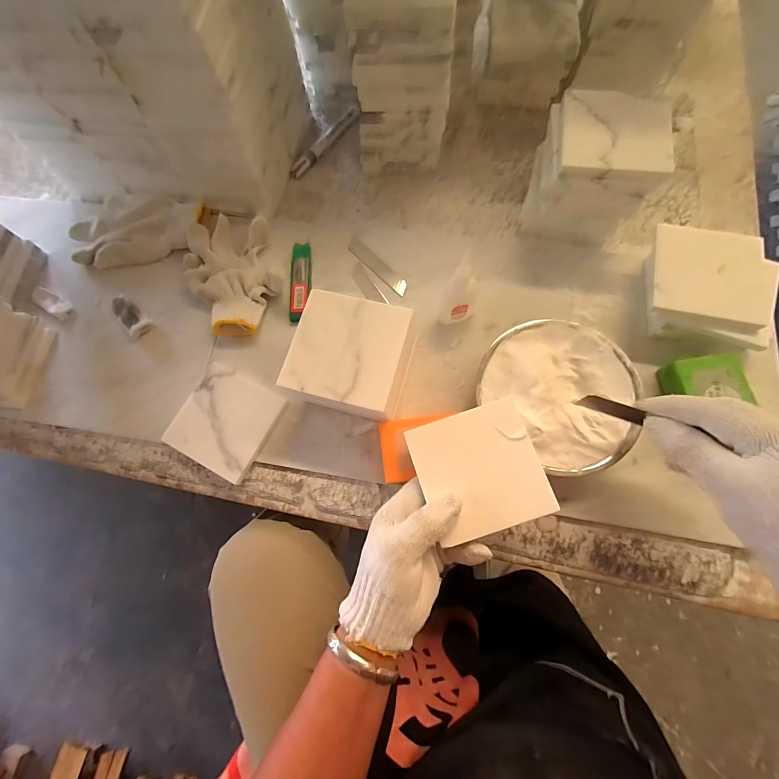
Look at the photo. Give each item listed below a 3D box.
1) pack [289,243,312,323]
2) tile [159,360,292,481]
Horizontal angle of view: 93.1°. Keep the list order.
[{"bbox_3d":[-0.107,-0.132,0.445,0.024,0.013,0.107,-2,70,2],"label":"pack"},{"bbox_3d":[-0.176,0.033,0.394,0.100,0.007,0.099,26,73,11],"label":"tile"}]

